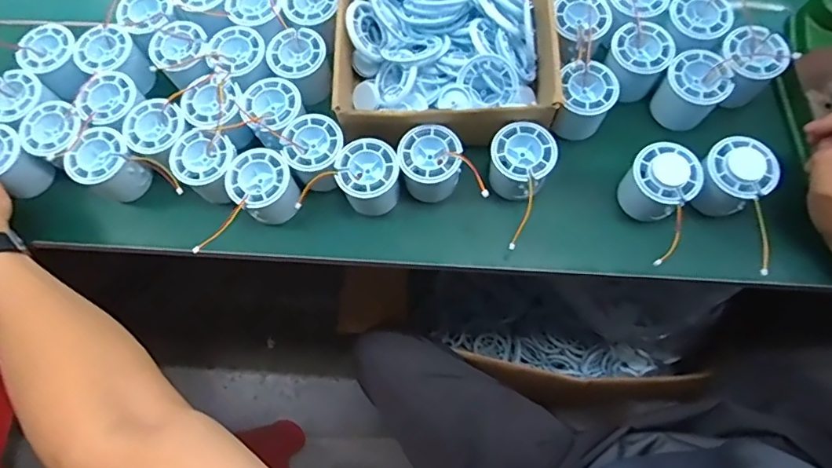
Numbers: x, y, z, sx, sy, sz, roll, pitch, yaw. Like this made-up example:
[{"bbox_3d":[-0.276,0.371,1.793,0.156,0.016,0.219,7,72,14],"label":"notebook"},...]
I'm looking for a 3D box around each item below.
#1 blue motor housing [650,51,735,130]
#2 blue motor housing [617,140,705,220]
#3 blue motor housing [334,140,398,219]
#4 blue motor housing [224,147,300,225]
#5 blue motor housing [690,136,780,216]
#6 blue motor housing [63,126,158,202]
[{"bbox_3d":[0.255,-0.132,0.489,0.055,0.053,0.055,-40,73,-11],"label":"blue motor housing"},{"bbox_3d":[0.211,-0.043,0.459,0.049,0.058,0.053,-1,70,2],"label":"blue motor housing"},{"bbox_3d":[-0.042,-0.049,0.474,0.054,0.049,0.052,-1,70,2],"label":"blue motor housing"},{"bbox_3d":[-0.135,-0.038,0.481,0.054,0.059,0.057,-1,70,2],"label":"blue motor housing"},{"bbox_3d":[0.270,-0.047,0.452,0.052,0.050,0.054,-1,70,2],"label":"blue motor housing"},{"bbox_3d":[-0.284,-0.062,0.492,0.053,0.053,0.055,-1,70,2],"label":"blue motor housing"}]

